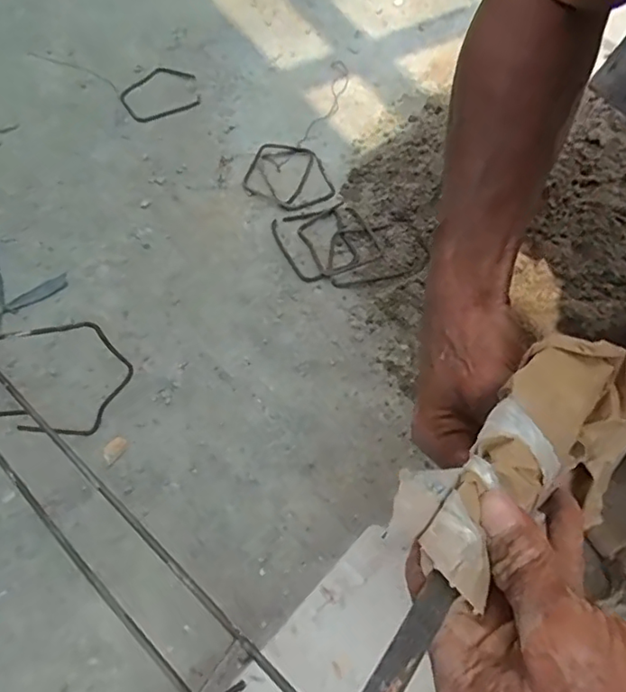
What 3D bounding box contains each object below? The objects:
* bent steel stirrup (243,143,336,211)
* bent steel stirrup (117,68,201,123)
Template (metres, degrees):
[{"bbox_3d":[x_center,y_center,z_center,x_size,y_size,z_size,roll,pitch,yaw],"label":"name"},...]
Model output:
[{"bbox_3d":[-0.038,-0.219,0.730,0.103,0.007,0.127,-18,59,-11],"label":"bent steel stirrup"},{"bbox_3d":[-0.222,-0.366,0.827,0.113,0.011,0.111,0,57,0],"label":"bent steel stirrup"}]

